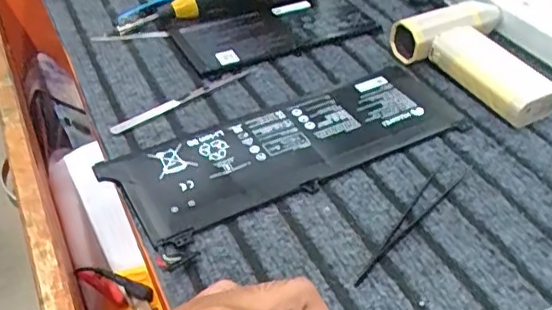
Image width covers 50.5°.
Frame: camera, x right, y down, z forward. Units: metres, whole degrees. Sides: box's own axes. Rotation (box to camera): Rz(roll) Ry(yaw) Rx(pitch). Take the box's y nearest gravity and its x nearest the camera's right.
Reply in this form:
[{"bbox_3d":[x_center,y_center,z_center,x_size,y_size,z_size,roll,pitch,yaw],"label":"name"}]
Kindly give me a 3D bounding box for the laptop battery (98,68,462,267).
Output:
[{"bbox_3d":[0.014,-0.010,0.430,0.256,0.009,0.096,-24,47,-24],"label":"laptop battery"}]

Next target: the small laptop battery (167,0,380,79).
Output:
[{"bbox_3d":[0.002,-0.123,0.554,0.186,0.012,0.087,-20,45,-21],"label":"small laptop battery"}]

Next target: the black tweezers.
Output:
[{"bbox_3d":[0.087,0.039,0.381,0.017,0.004,0.133,31,50,30],"label":"black tweezers"}]

